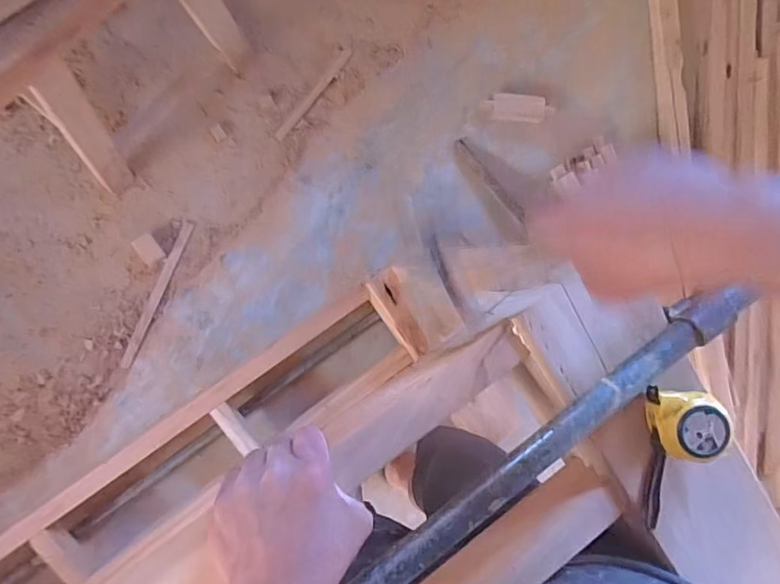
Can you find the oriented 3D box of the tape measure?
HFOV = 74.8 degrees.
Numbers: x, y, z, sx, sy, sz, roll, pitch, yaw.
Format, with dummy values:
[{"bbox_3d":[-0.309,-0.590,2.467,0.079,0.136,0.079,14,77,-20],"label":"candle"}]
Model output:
[{"bbox_3d":[0.238,0.105,0.407,0.050,0.032,0.054,-3,92,-12],"label":"tape measure"}]

